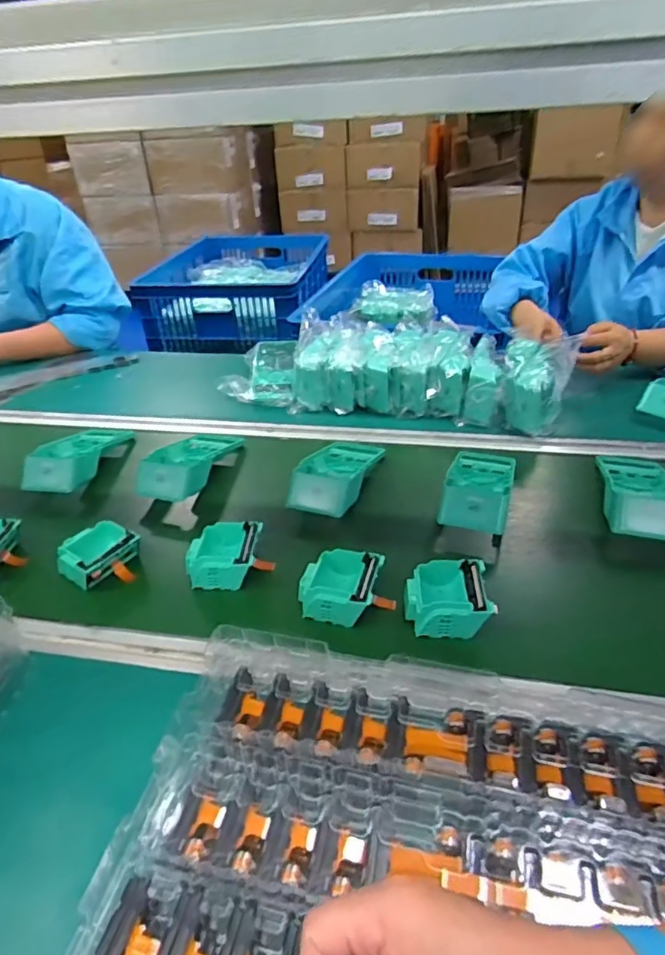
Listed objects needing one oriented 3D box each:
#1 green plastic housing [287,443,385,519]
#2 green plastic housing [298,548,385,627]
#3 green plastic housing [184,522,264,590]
[{"bbox_3d":[0.008,-0.007,0.787,0.097,0.043,0.195,7,24,14],"label":"green plastic housing"},{"bbox_3d":[0.009,0.114,0.591,0.077,0.035,0.075,7,36,15],"label":"green plastic housing"},{"bbox_3d":[-0.123,0.086,0.638,0.077,0.034,0.076,-1,35,3],"label":"green plastic housing"}]

